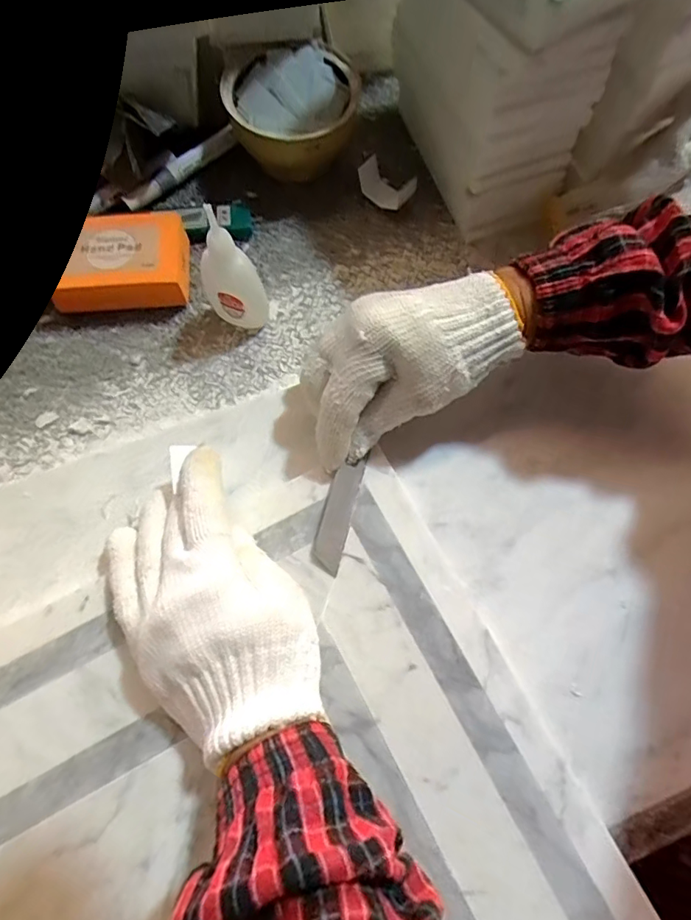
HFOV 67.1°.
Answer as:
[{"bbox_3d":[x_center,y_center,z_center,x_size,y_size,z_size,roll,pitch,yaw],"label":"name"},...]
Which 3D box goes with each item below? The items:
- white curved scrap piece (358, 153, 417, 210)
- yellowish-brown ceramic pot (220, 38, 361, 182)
[{"bbox_3d":[0.032,-0.221,0.419,0.053,0.019,0.025,41,75,17],"label":"white curved scrap piece"},{"bbox_3d":[-0.040,-0.279,0.413,0.098,0.049,0.105,0,71,0],"label":"yellowish-brown ceramic pot"}]

